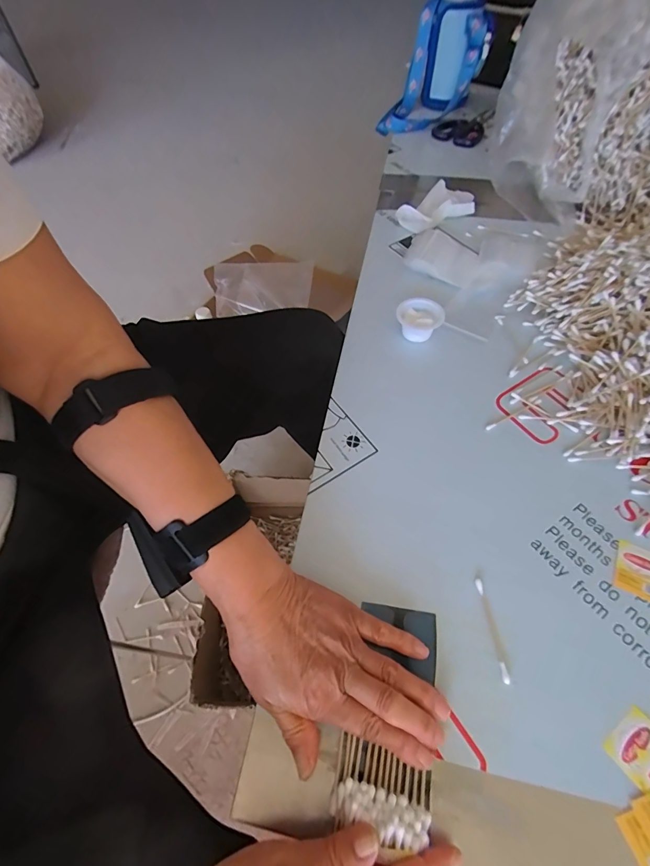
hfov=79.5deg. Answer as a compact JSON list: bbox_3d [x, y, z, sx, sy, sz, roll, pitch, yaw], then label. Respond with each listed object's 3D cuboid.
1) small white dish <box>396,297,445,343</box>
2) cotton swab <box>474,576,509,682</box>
[{"bbox_3d":[0.113,-0.133,0.462,0.045,0.032,0.049,-1,58,1],"label":"small white dish"},{"bbox_3d":[0.129,0.152,0.302,0.006,0.006,0.072,-5,58,-2],"label":"cotton swab"}]

